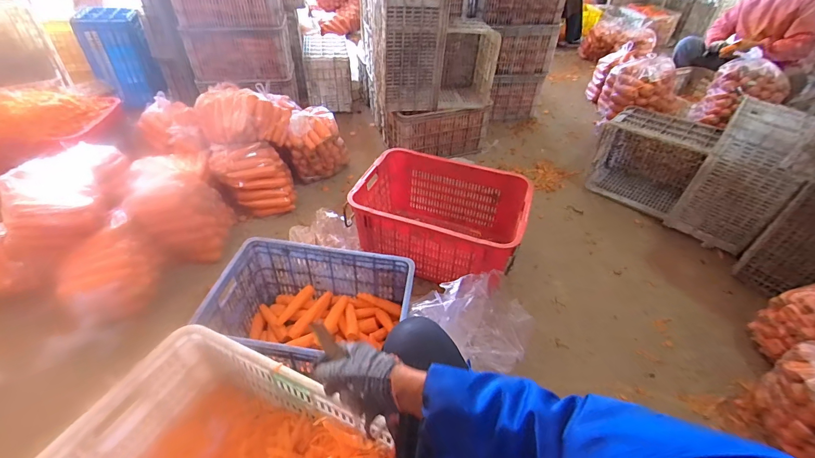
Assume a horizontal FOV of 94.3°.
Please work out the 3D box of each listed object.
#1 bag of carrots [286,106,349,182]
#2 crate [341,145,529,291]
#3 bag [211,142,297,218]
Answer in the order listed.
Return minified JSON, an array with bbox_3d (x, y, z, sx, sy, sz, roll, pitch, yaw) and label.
[{"bbox_3d":[-0.435,-0.405,1.841,0.186,0.290,0.247,18,45,17],"label":"bag of carrots"},{"bbox_3d":[0.123,-0.033,1.472,0.608,0.309,0.449,18,45,16],"label":"crate"},{"bbox_3d":[-0.666,-0.213,1.651,0.306,0.242,0.224,-15,45,-18],"label":"bag"}]

